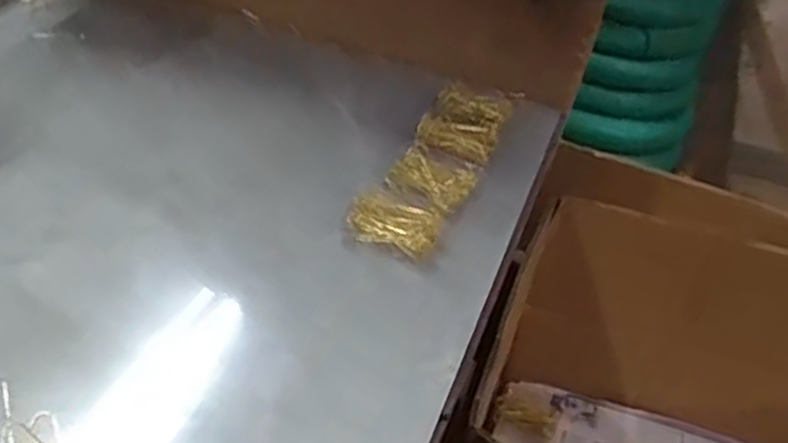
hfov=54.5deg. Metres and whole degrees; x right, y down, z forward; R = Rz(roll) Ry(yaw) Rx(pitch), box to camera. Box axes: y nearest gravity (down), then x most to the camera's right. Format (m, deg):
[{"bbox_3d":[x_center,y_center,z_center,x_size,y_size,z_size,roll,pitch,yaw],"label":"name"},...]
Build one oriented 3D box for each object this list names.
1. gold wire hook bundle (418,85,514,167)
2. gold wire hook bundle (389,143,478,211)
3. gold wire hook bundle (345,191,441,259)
[{"bbox_3d":[0.062,-0.089,0.673,0.068,0.018,0.097,18,38,14],"label":"gold wire hook bundle"},{"bbox_3d":[0.032,-0.037,0.613,0.060,0.013,0.054,23,40,20],"label":"gold wire hook bundle"},{"bbox_3d":[0.000,0.002,0.592,0.069,0.015,0.049,17,38,13],"label":"gold wire hook bundle"}]

